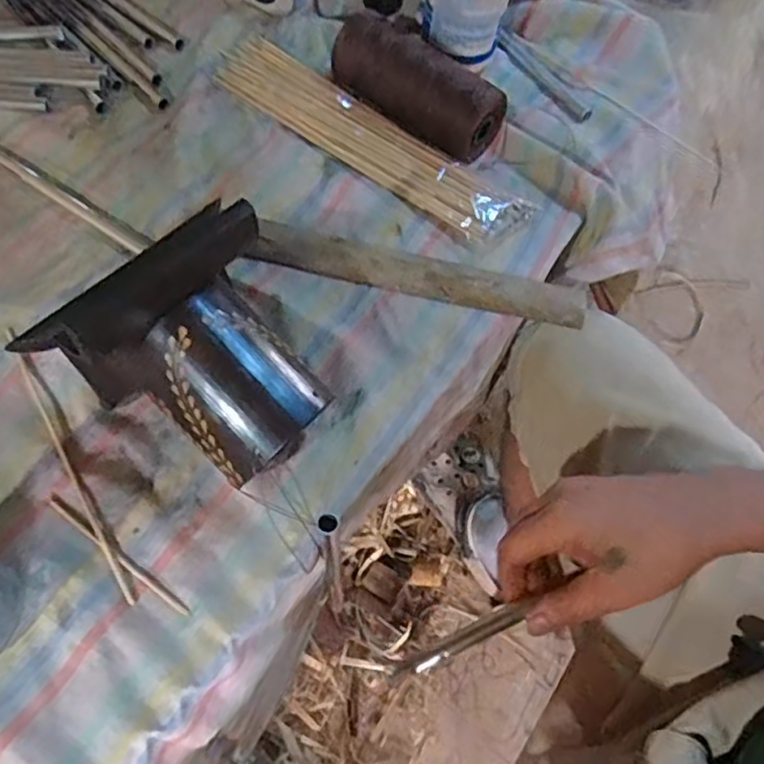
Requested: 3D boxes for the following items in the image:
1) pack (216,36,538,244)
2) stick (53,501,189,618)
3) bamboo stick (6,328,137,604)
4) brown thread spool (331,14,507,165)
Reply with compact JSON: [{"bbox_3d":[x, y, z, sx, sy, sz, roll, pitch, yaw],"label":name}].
[{"bbox_3d":[-0.016,-0.213,0.558,0.303,0.017,0.066,34,64,17],"label":"pack"},{"bbox_3d":[-0.159,0.103,0.387,0.113,0.004,0.005,32,65,15],"label":"stick"},{"bbox_3d":[-0.203,0.046,0.414,0.008,0.010,0.212,-30,66,-17],"label":"bamboo stick"},{"bbox_3d":[0.026,-0.265,0.562,0.172,0.067,0.053,38,66,19],"label":"brown thread spool"}]

